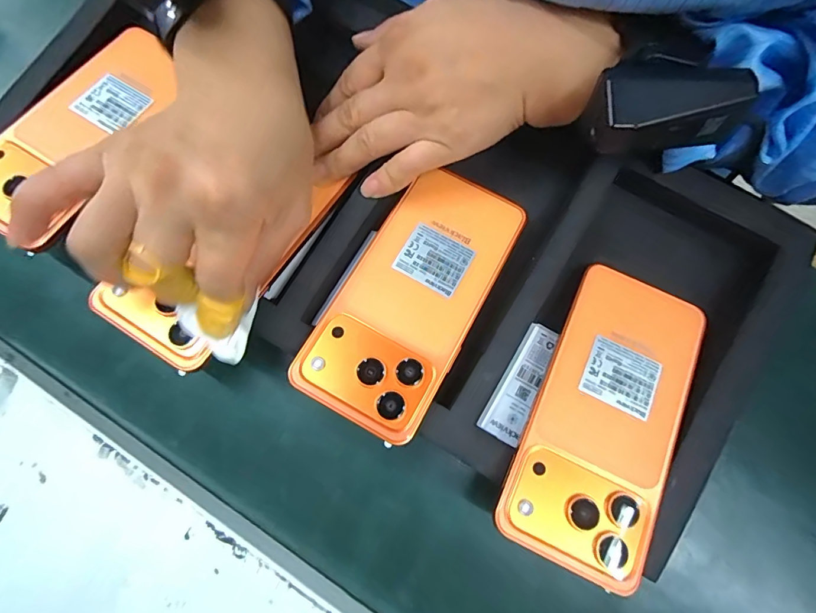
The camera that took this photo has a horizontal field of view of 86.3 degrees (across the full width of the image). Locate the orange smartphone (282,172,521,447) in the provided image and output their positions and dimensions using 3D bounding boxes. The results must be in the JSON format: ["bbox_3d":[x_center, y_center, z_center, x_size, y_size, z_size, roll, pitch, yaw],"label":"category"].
[{"bbox_3d":[0.004,-0.010,0.248,0.074,0.012,0.157,29,83,6],"label":"orange smartphone"}]

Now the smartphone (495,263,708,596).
[{"bbox_3d":[0.110,0.057,0.239,0.074,0.007,0.163,25,71,6],"label":"smartphone"}]

